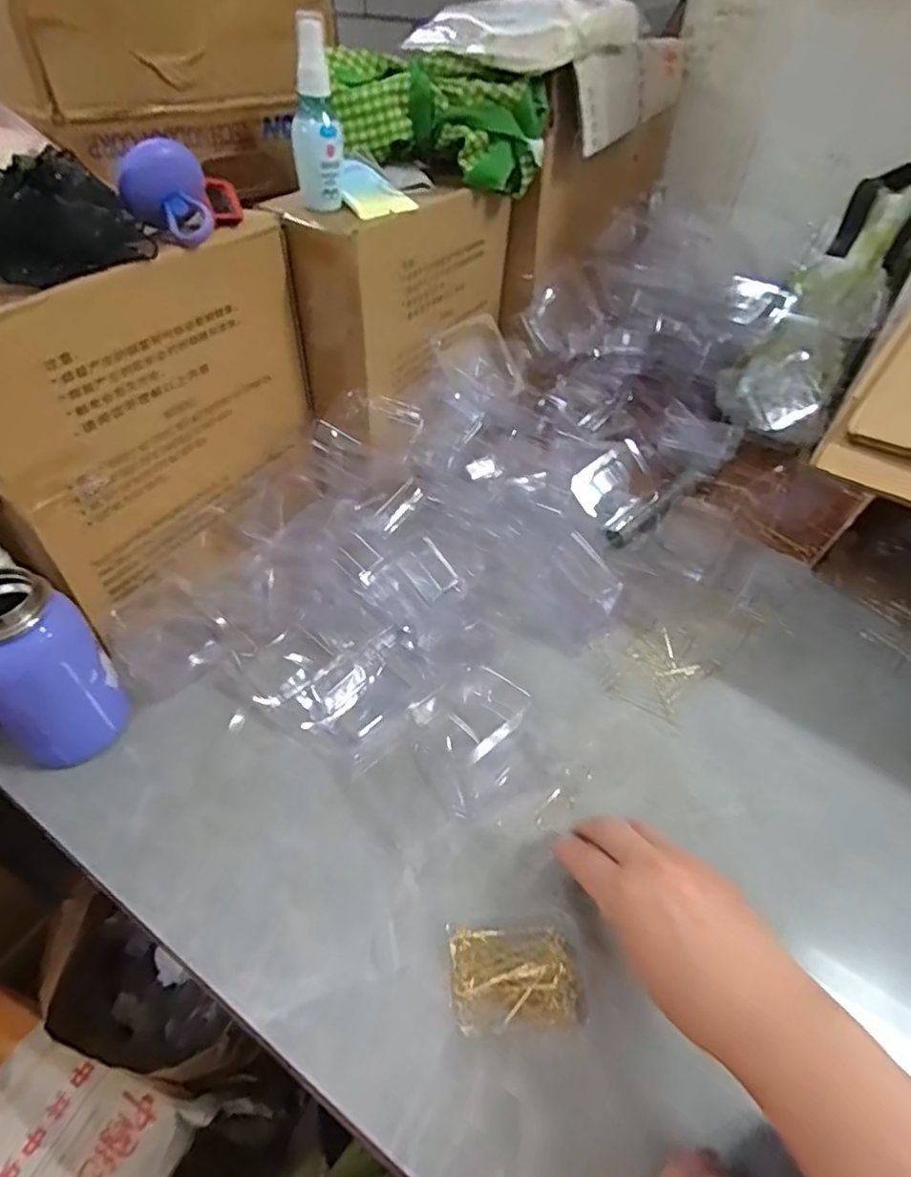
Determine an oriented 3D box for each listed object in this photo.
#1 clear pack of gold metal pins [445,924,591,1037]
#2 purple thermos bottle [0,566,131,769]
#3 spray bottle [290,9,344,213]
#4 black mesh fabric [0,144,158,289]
[{"bbox_3d":[0.035,0.226,0.350,0.076,0.013,0.053,1,47,-5],"label":"clear pack of gold metal pins"},{"bbox_3d":[-0.286,0.056,0.409,0.079,0.147,0.076,31,52,21],"label":"purple thermos bottle"},{"bbox_3d":[-0.107,-0.360,0.460,0.036,0.114,0.030,-4,46,-8],"label":"spray bottle"},{"bbox_3d":[-0.251,-0.231,0.370,0.099,0.051,0.070,-29,54,-29],"label":"black mesh fabric"}]

